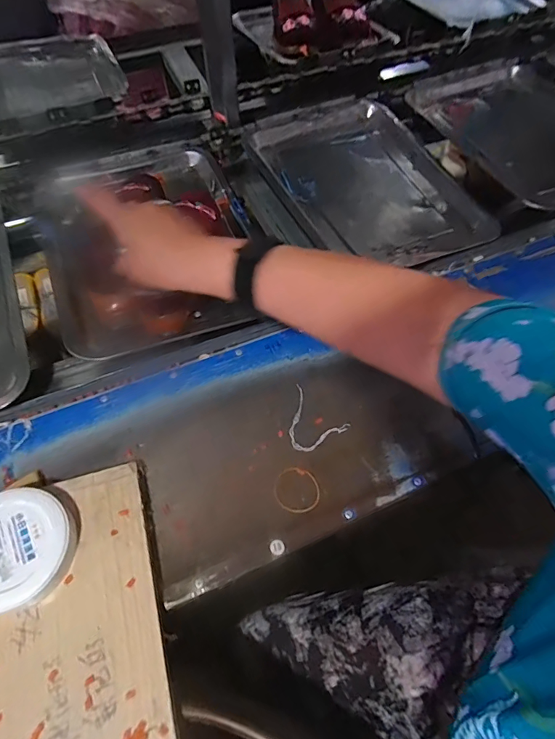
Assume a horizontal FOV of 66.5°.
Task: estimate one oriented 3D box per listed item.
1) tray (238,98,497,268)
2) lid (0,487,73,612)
[{"bbox_3d":[0.130,-0.287,0.659,0.244,0.060,0.361,-23,61,-13],"label":"tray"},{"bbox_3d":[-0.240,0.162,0.384,0.097,0.029,0.099,0,59,0],"label":"lid"}]

